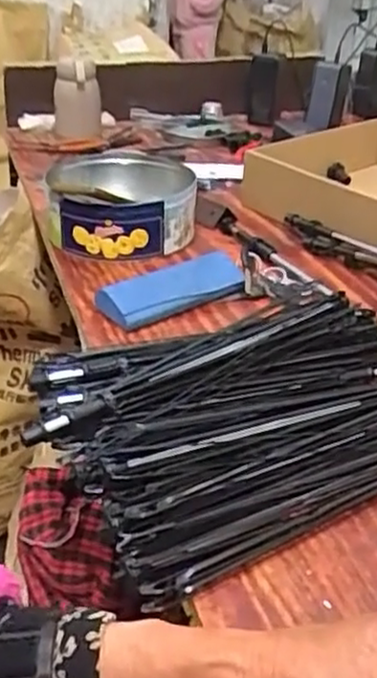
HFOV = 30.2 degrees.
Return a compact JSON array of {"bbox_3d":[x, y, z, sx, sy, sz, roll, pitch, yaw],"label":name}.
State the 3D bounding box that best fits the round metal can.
[{"bbox_3d":[-0.087,-0.181,0.893,0.186,0.074,0.203,1,32,-1],"label":"round metal can"}]

